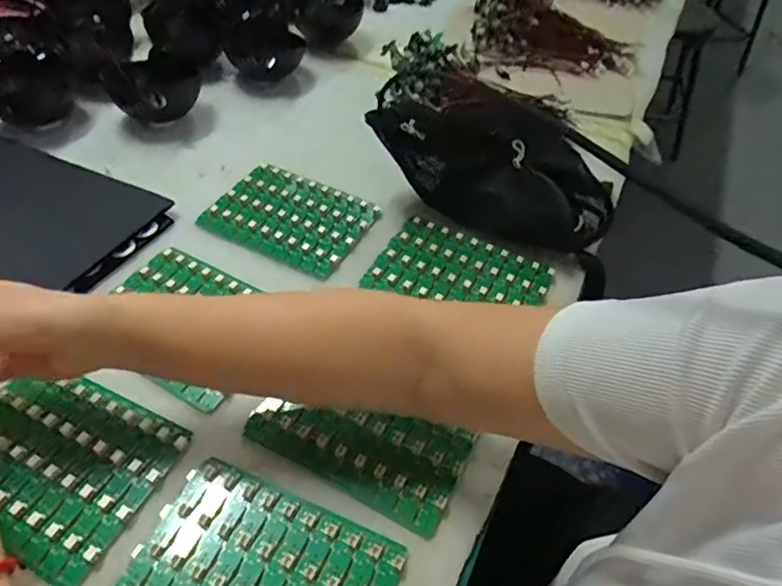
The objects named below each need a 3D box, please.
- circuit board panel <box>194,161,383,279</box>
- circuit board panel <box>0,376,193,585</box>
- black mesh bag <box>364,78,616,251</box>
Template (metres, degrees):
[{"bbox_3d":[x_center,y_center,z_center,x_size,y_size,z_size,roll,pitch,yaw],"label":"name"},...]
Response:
[{"bbox_3d":[-0.109,-0.086,0.622,0.163,0.007,0.122,24,53,16],"label":"circuit board panel"},{"bbox_3d":[-0.251,0.123,0.424,0.161,0.006,0.124,21,50,15],"label":"circuit board panel"},{"bbox_3d":[0.107,-0.132,0.603,0.264,0.132,0.060,25,51,1],"label":"black mesh bag"}]

